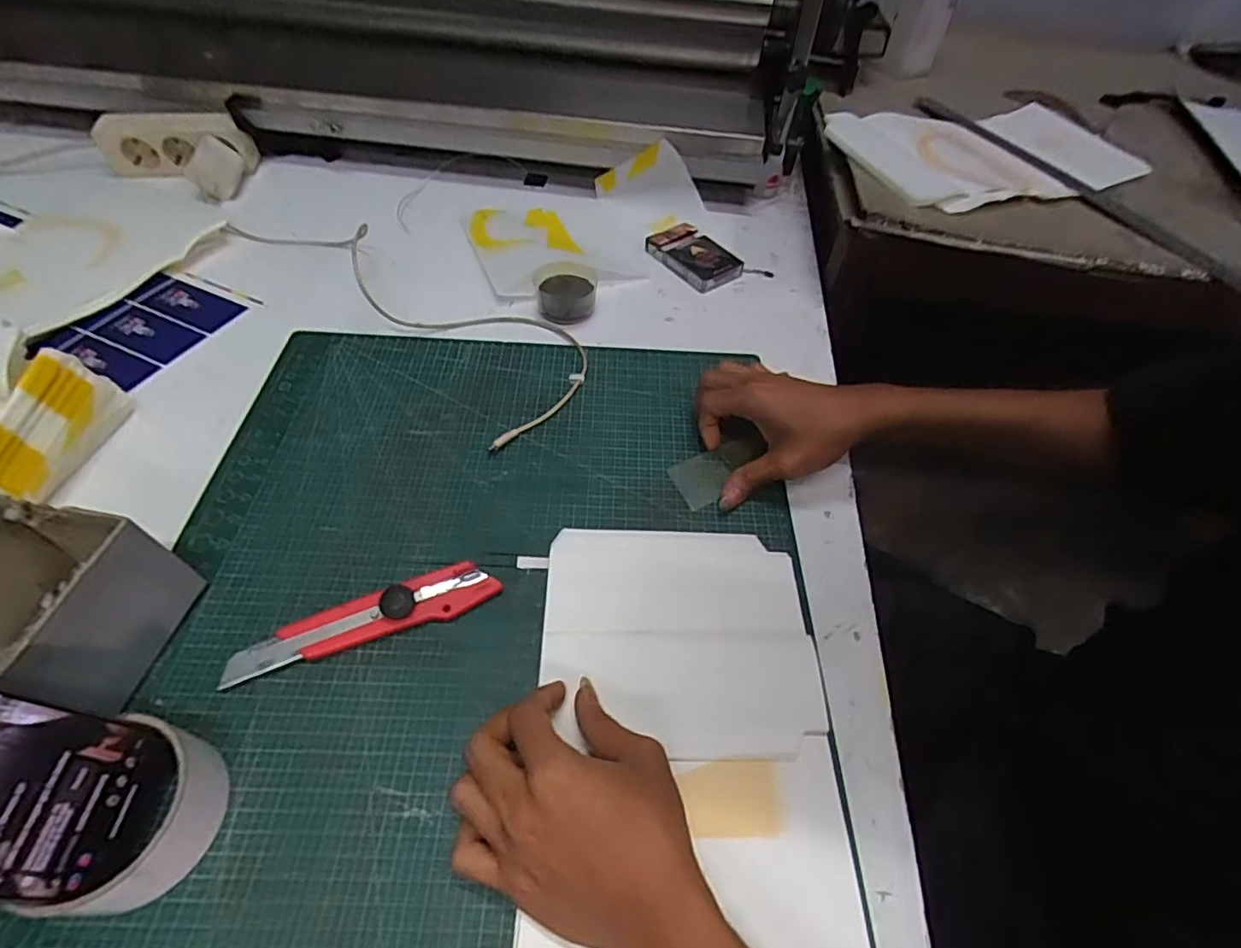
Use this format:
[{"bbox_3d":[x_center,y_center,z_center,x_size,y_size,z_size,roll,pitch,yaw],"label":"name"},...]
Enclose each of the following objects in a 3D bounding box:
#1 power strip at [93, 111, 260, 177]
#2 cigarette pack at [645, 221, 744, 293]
[{"bbox_3d":[-0.552,-0.411,0.713,0.175,0.058,0.034,-5,53,-7],"label":"power strip"},{"bbox_3d":[0.083,-0.245,0.647,0.071,0.017,0.103,-29,59,-23],"label":"cigarette pack"}]

